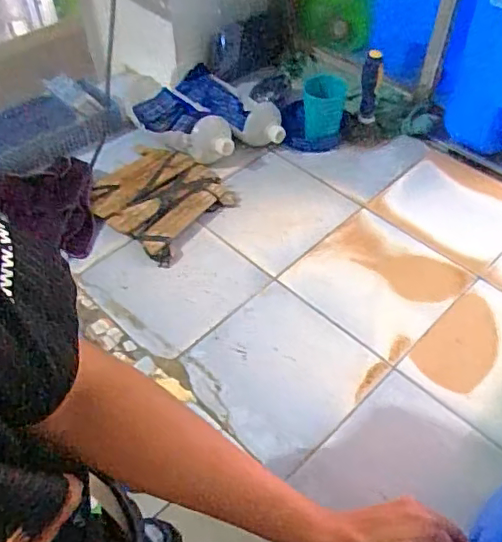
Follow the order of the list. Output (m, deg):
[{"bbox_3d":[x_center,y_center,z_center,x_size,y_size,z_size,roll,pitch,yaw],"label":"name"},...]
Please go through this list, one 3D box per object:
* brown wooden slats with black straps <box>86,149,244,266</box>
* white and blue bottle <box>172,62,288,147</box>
[{"bbox_3d":[-0.146,-0.118,0.885,0.204,0.035,0.191,32,58,24],"label":"brown wooden slats with black straps"},{"bbox_3d":[-0.037,-0.289,1.011,0.100,0.060,0.246,-37,60,-26],"label":"white and blue bottle"}]

